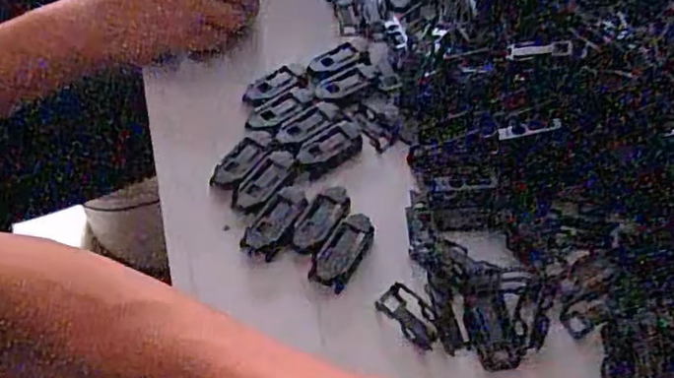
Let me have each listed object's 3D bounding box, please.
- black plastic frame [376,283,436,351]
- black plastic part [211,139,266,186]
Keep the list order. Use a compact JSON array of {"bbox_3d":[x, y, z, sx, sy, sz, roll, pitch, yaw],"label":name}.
[{"bbox_3d":[0.042,0.072,0.350,0.020,0.005,0.039,-36,63,-25],"label":"black plastic frame"},{"bbox_3d":[-0.063,-0.016,0.401,0.020,0.006,0.039,31,58,18],"label":"black plastic part"}]

